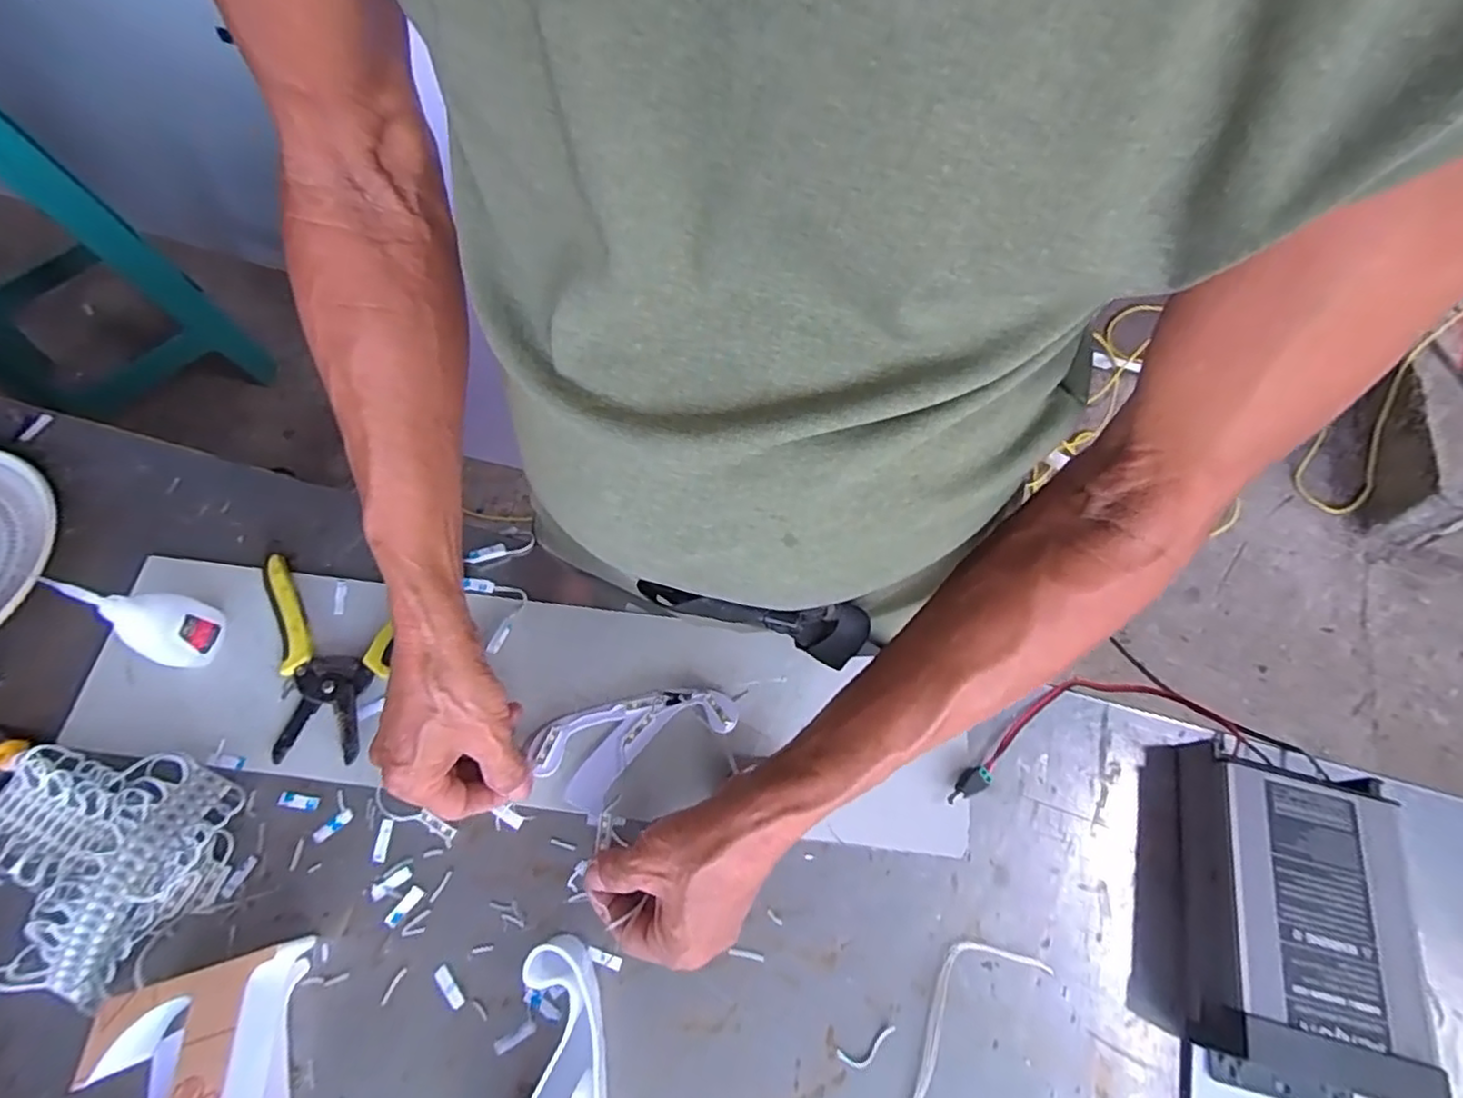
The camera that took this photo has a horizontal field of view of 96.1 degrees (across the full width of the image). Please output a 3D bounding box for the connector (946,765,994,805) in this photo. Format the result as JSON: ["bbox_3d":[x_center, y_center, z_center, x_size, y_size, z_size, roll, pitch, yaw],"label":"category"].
[{"bbox_3d":[0.159,0.160,0.446,0.035,0.013,0.015,-32,73,-14],"label":"connector"}]

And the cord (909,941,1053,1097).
[{"bbox_3d":[0.122,0.294,0.395,0.159,0.007,0.048,-38,74,-16],"label":"cord"}]

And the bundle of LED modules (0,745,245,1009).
[{"bbox_3d":[-0.394,0.190,0.398,0.149,0.033,0.129,11,68,2],"label":"bundle of LED modules"}]

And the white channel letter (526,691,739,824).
[{"bbox_3d":[-0.063,0.131,0.446,0.133,0.015,0.065,-21,71,-11],"label":"white channel letter"}]

